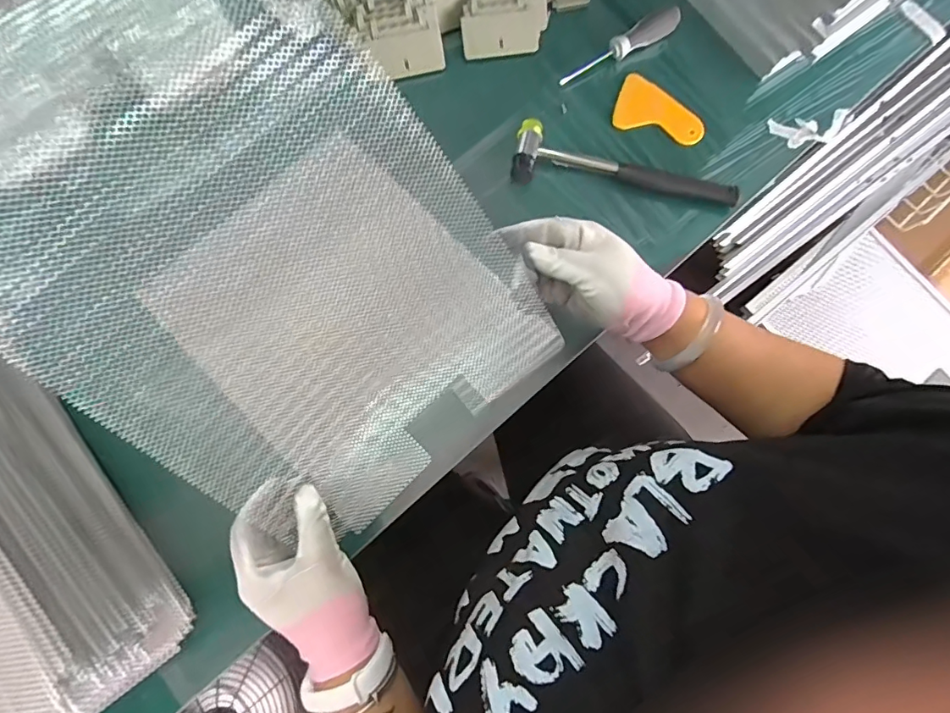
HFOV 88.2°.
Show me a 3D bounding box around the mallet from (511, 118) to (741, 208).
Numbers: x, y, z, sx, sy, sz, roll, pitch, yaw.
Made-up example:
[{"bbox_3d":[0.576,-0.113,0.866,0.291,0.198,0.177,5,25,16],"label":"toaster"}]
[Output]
[{"bbox_3d":[0.159,-0.191,0.526,0.239,0.025,0.061,18,79,3],"label":"mallet"}]

